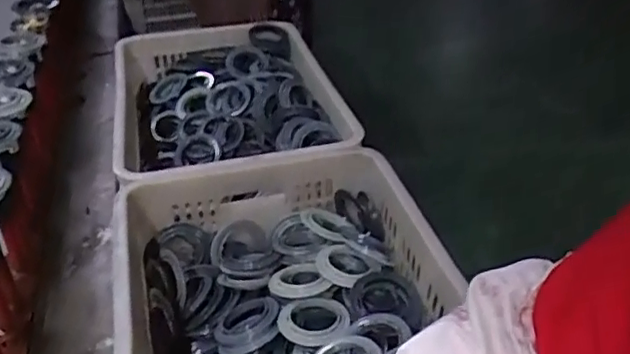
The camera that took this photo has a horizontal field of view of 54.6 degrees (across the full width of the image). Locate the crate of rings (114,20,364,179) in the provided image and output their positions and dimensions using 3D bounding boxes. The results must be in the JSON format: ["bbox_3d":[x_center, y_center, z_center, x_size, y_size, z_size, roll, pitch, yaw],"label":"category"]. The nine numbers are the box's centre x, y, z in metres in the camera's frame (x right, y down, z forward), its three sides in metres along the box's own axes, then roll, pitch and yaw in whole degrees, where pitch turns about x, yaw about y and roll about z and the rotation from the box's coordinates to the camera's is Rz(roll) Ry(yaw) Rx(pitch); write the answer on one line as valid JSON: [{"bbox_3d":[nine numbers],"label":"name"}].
[{"bbox_3d":[-0.142,-0.110,0.972,0.337,0.118,0.464,-12,36,-10],"label":"crate of rings"}]

